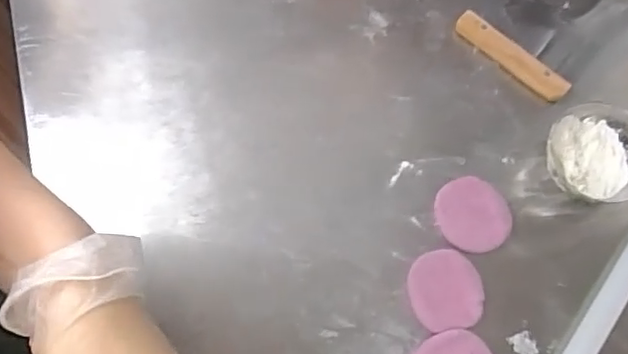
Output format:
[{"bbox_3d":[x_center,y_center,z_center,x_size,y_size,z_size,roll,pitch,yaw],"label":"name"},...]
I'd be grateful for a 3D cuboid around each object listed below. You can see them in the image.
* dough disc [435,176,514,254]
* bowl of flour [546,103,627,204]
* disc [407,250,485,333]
[{"bbox_3d":[0.169,0.040,0.619,0.077,0.007,0.079,1,71,-2],"label":"dough disc"},{"bbox_3d":[0.304,-0.020,0.628,0.107,0.054,0.100,9,71,1],"label":"bowl of flour"},{"bbox_3d":[0.134,0.115,0.592,0.072,0.010,0.077,1,71,-2],"label":"disc"}]

